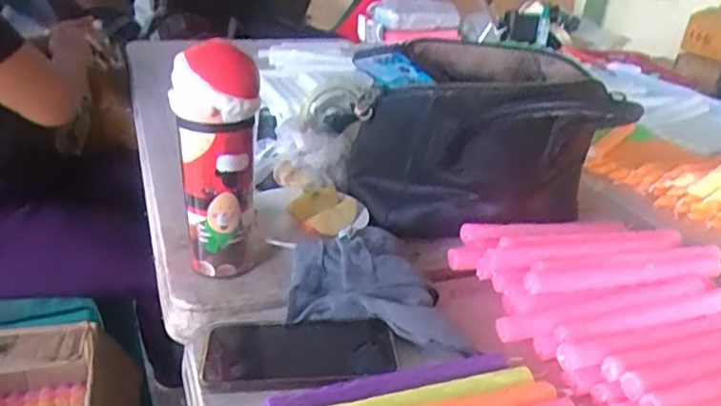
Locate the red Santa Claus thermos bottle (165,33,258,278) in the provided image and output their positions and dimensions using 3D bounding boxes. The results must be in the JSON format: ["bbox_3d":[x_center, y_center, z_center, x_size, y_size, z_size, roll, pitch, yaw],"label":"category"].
[{"bbox_3d":[-0.136,-0.041,0.614,0.074,0.229,0.092,-3,26,-11],"label":"red Santa Claus thermos bottle"}]

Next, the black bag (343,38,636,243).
[{"bbox_3d":[0.149,-0.061,0.724,0.245,0.198,0.222,-16,30,-33],"label":"black bag"}]

